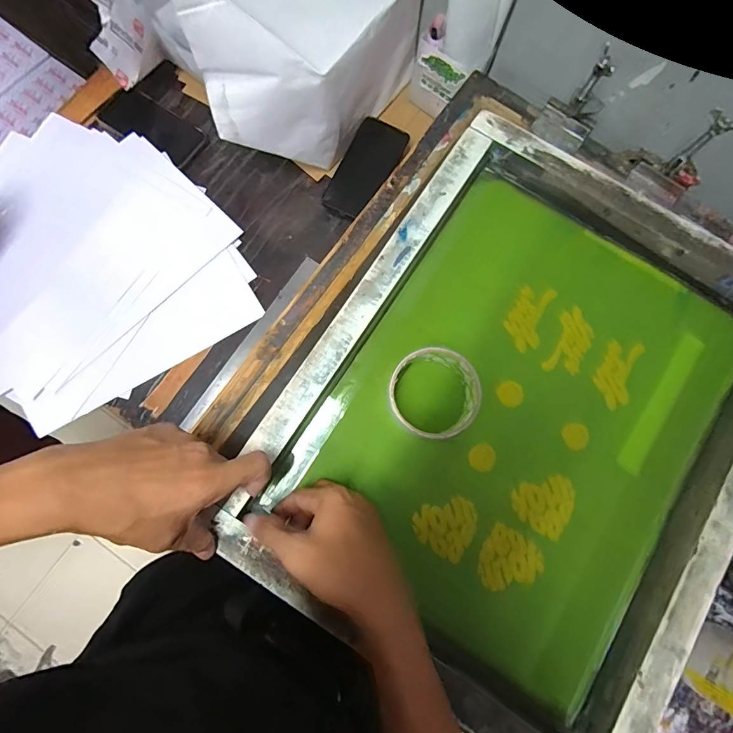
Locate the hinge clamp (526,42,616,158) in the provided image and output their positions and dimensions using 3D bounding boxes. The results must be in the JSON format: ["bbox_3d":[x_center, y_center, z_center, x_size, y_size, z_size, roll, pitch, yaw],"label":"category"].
[{"bbox_3d":[0.230,-0.288,0.440,0.062,0.086,0.058,34,81,6],"label":"hinge clamp"}]

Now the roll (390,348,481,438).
[{"bbox_3d":[0.063,0.027,0.393,0.082,0.049,0.083,0,79,0],"label":"roll"}]

